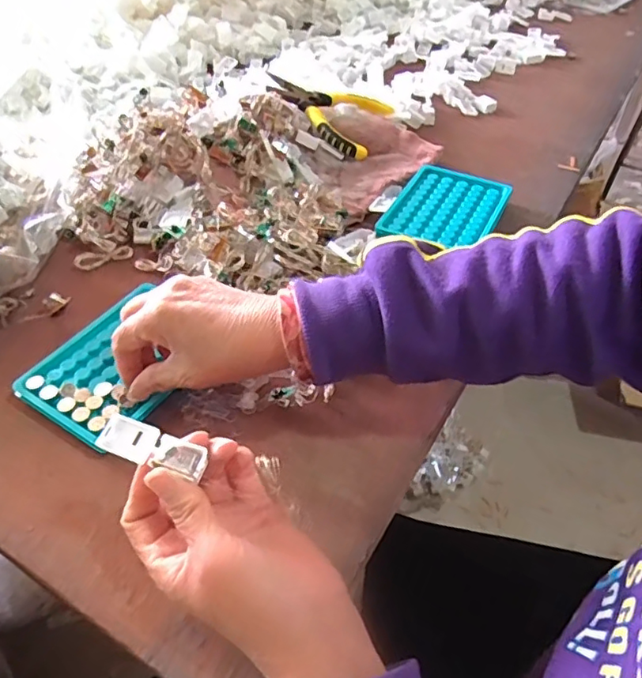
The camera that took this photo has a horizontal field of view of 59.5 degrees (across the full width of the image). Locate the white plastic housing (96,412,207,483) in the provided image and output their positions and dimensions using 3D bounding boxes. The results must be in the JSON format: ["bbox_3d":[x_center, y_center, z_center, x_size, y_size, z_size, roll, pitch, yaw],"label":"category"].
[{"bbox_3d":[-0.087,0.055,0.291,0.055,0.008,0.019,19,49,4],"label":"white plastic housing"}]

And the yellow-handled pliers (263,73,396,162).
[{"bbox_3d":[0.001,-0.256,0.631,0.138,0.018,0.092,22,59,2],"label":"yellow-handled pliers"}]

